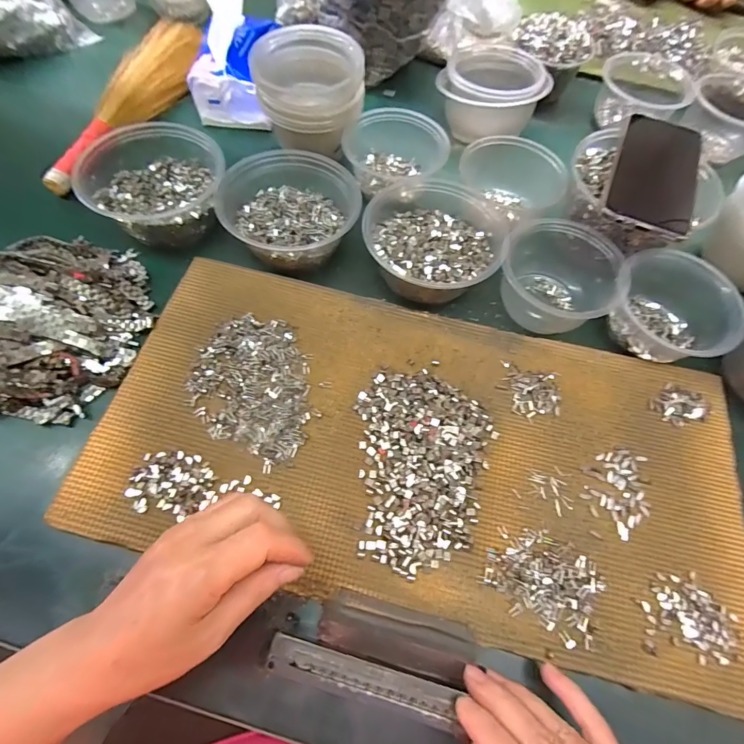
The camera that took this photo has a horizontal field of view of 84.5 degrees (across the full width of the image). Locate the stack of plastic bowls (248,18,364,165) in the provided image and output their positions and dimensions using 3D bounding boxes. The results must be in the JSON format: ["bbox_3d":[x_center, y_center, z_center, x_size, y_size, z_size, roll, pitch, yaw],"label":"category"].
[{"bbox_3d":[-0.067,-0.306,0.457,0.117,0.092,0.098,-4,65,-5],"label":"stack of plastic bowls"}]

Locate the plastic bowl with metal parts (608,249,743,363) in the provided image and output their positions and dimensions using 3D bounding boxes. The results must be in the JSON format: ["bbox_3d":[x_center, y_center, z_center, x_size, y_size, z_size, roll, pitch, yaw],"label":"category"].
[{"bbox_3d":[0.292,-0.065,0.396,0.099,0.048,0.109,26,66,9],"label":"plastic bowl with metal parts"}]

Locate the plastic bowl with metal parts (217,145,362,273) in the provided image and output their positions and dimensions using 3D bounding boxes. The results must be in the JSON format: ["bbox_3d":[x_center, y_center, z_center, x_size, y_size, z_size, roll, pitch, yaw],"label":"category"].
[{"bbox_3d":[-0.084,-0.166,0.415,0.133,0.053,0.130,1,65,-3],"label":"plastic bowl with metal parts"}]

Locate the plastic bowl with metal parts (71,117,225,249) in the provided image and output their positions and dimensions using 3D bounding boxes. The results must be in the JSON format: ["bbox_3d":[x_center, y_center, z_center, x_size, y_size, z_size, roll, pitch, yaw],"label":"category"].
[{"bbox_3d":[-0.217,-0.192,0.414,0.132,0.067,0.119,-25,69,-14],"label":"plastic bowl with metal parts"}]

